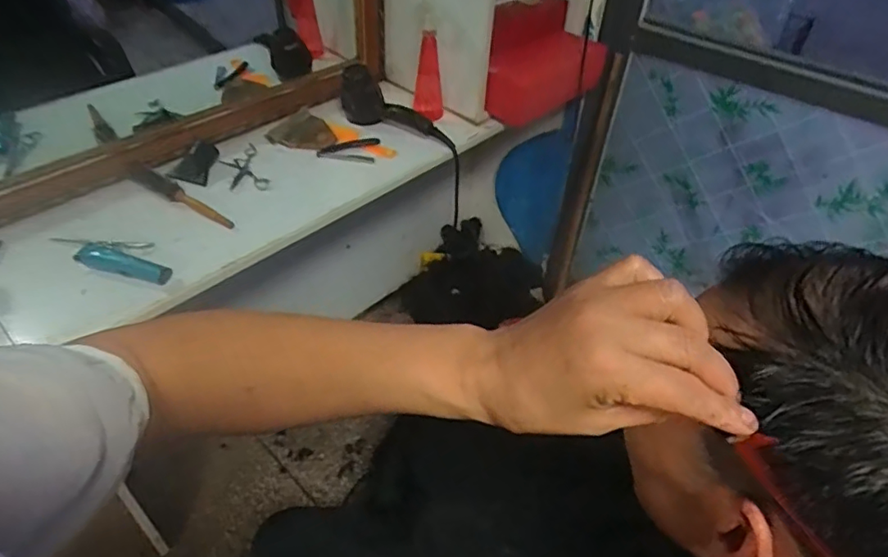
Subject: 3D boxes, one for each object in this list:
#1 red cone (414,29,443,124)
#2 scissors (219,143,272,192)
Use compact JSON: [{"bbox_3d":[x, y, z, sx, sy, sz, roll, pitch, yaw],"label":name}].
[{"bbox_3d":[-0.032,-0.420,1.205,0.064,0.175,0.051,4,43,1],"label":"red cone"},{"bbox_3d":[-0.381,-0.205,1.078,0.071,0.020,0.137,-19,50,-20],"label":"scissors"}]

